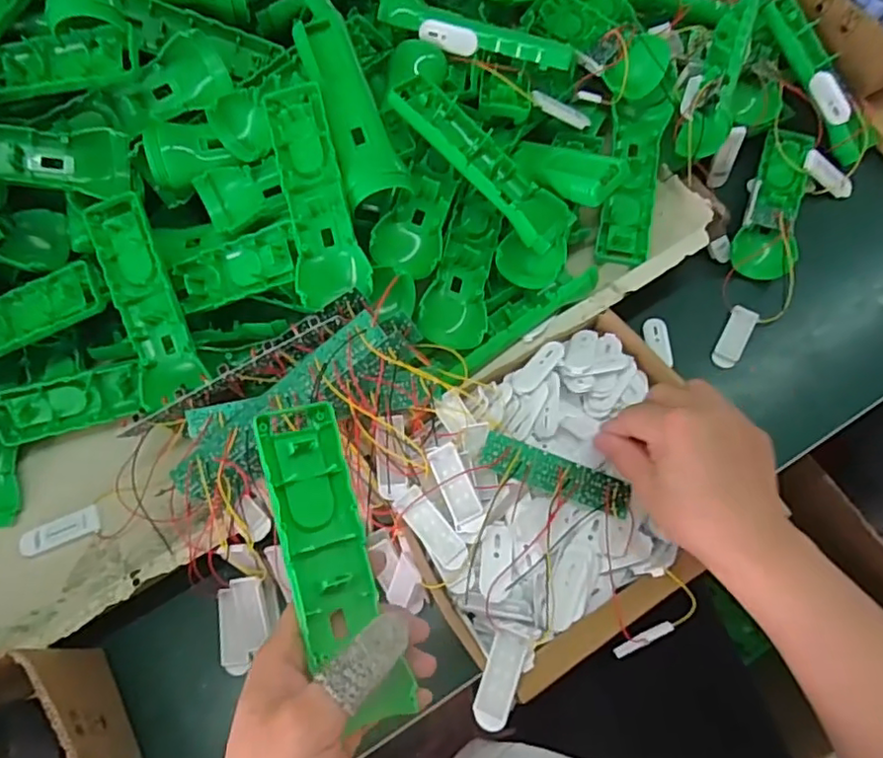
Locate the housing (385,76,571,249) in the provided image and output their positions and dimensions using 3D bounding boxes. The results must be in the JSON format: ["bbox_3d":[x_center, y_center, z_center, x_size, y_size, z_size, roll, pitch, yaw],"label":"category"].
[{"bbox_3d":[0.029,-0.164,0.460,0.162,0.031,0.048,43,74,-7],"label":"housing"}]

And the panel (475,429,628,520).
[{"bbox_3d":[0.076,0.064,0.399,0.102,0.010,0.026,21,69,-2],"label":"panel"}]

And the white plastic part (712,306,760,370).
[{"bbox_3d":[0.249,-0.036,0.512,0.021,0.011,0.058,30,72,14],"label":"white plastic part"}]

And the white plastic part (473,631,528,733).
[{"bbox_3d":[0.033,0.173,0.346,0.019,0.005,0.053,16,82,10],"label":"white plastic part"}]

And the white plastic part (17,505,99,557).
[{"bbox_3d":[-0.281,0.113,0.445,0.053,0.007,0.021,-22,68,-6],"label":"white plastic part"}]

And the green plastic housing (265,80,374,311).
[{"bbox_3d":[-0.089,-0.131,0.433,0.048,0.031,0.157,-13,88,-2],"label":"green plastic housing"}]

